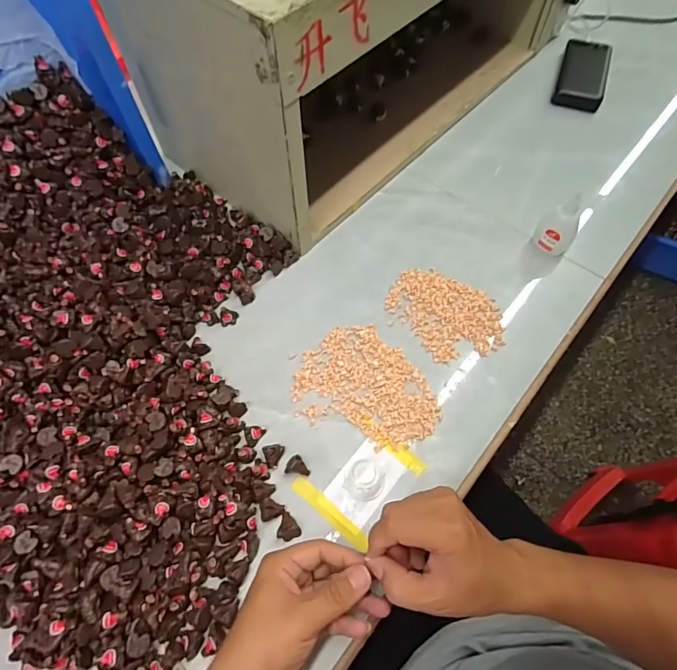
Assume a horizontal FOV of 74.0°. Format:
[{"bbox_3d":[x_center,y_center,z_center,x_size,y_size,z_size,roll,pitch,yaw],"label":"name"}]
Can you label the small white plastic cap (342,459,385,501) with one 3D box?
[{"bbox_3d":[0.026,0.140,0.432,0.039,0.039,0.033,14,65,7],"label":"small white plastic cap"}]

